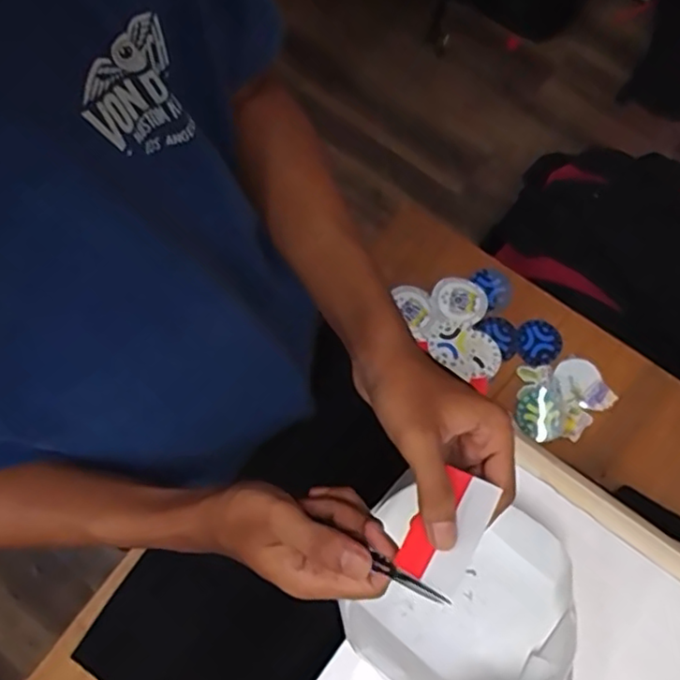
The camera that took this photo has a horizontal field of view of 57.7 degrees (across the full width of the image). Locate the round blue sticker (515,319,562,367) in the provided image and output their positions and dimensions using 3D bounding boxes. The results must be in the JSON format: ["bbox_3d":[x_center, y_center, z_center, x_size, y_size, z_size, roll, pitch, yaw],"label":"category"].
[{"bbox_3d":[0.239,0.004,0.744,0.052,0.004,0.056,0,75,1],"label":"round blue sticker"}]

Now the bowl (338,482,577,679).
[{"bbox_3d":[0.100,0.209,0.499,0.178,0.053,0.161,28,77,8],"label":"bowl"}]

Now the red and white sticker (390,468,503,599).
[{"bbox_3d":[0.063,0.111,0.361,0.038,0.010,0.067,27,77,13],"label":"red and white sticker"}]

